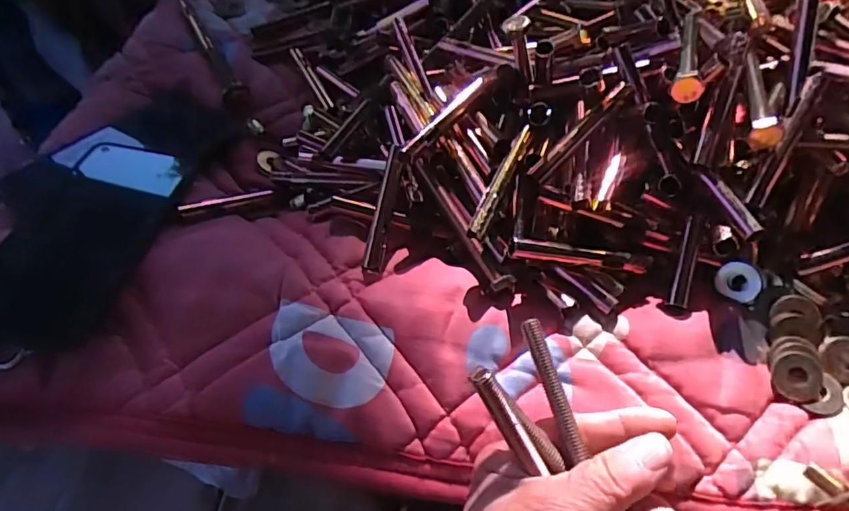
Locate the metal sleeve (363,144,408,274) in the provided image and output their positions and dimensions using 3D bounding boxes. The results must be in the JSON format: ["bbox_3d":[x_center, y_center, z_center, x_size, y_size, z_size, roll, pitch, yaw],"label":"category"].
[{"bbox_3d":[-0.024,-0.031,0.328,0.011,0.007,0.085,9,74,10],"label":"metal sleeve"}]

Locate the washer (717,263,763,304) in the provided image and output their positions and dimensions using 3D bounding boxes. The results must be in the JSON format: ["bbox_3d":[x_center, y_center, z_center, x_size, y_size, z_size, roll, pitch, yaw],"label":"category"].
[{"bbox_3d":[0.185,0.016,0.307,0.023,0.004,0.024,-1,90,31],"label":"washer"}]

